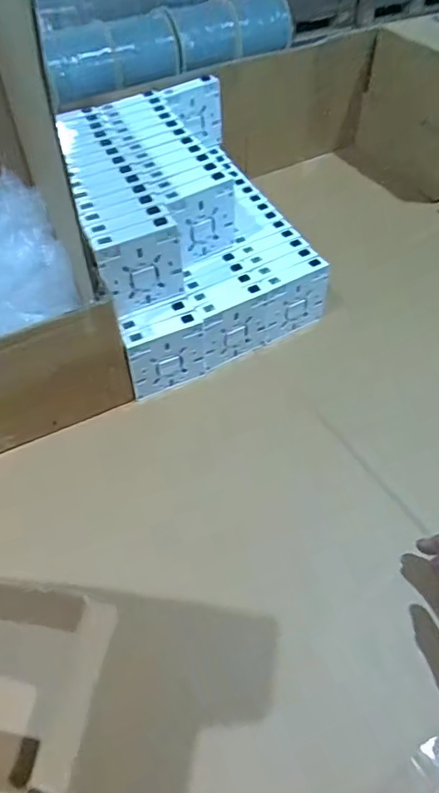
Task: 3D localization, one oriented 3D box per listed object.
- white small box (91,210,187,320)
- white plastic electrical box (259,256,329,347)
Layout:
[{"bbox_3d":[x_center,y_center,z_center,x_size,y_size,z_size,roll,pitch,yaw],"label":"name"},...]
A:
[{"bbox_3d":[-0.080,-0.129,0.534,0.083,0.090,0.023,-26,53,-16],"label":"white small box"},{"bbox_3d":[0.086,-0.112,0.624,0.086,0.084,0.023,-27,54,-17],"label":"white plastic electrical box"}]

